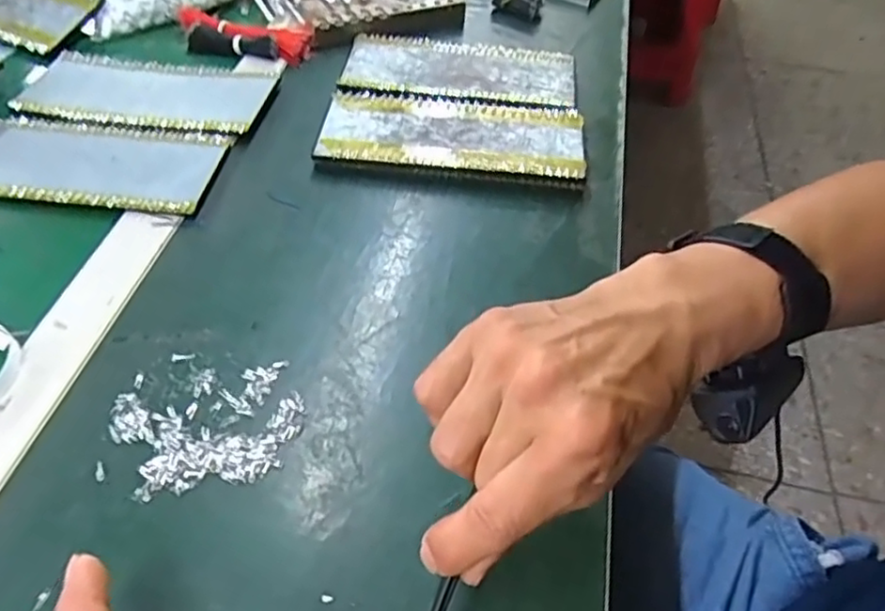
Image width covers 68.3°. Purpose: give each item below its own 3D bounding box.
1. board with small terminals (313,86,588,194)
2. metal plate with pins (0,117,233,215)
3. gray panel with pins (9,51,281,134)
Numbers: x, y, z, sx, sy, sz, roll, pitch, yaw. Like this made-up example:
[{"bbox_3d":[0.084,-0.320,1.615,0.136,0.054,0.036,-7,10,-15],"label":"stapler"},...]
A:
[{"bbox_3d":[0.008,-0.130,0.505,0.195,0.020,0.092,6,51,2],"label":"board with small terminals"},{"bbox_3d":[-0.265,-0.104,0.475,0.197,0.009,0.082,7,51,2],"label":"metal plate with pins"},{"bbox_3d":[-0.242,-0.174,0.534,0.198,0.017,0.089,10,51,5],"label":"gray panel with pins"}]

